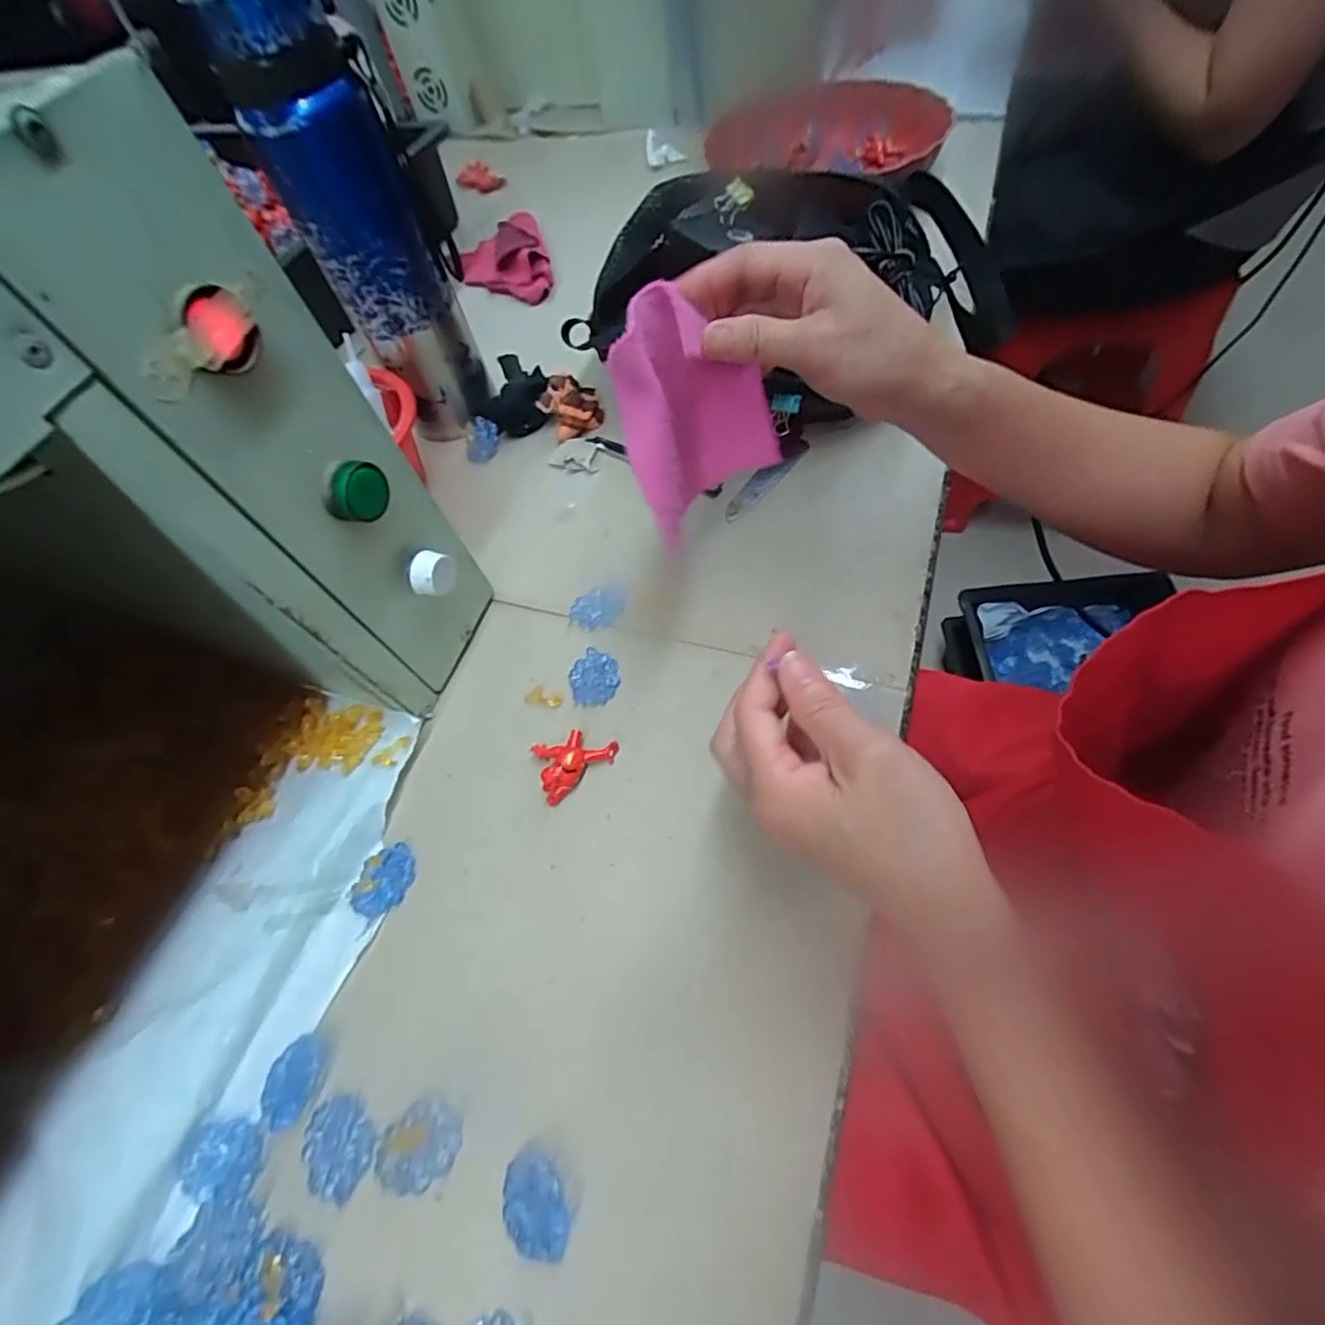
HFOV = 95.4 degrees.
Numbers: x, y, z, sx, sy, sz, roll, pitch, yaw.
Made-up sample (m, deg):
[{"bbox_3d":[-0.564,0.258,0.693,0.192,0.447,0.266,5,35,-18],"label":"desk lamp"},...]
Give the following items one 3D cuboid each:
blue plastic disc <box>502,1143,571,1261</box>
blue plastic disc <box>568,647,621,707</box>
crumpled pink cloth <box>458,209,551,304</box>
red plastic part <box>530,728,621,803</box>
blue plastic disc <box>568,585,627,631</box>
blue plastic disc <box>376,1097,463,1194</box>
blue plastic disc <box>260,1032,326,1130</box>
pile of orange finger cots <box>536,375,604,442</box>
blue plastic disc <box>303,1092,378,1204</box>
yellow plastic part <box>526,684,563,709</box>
[{"bbox_3d":[-0.052,0.225,0.251,0.030,0.008,0.036,-20,61,18],"label":"blue plastic disc"},{"bbox_3d":[-0.043,0.009,0.379,0.032,0.004,0.036,23,66,21],"label":"blue plastic disc"},{"bbox_3d":[-0.175,-0.437,0.659,0.099,0.039,0.150,-17,59,-3],"label":"crumpled pink cloth"},{"bbox_3d":[-0.049,0.056,0.349,0.047,0.015,0.036,-23,59,-5],"label":"red plastic part"},{"bbox_3d":[-0.043,-0.039,0.408,0.032,0.004,0.040,29,68,23],"label":"blue plastic disc"},{"bbox_3d":[-0.109,0.216,0.269,0.036,0.004,0.030,-32,60,-11],"label":"blue plastic disc"},{"bbox_3d":[-0.176,0.197,0.285,0.026,0.005,0.035,15,63,17],"label":"blue plastic disc"},{"bbox_3d":[-0.077,-0.215,0.503,0.048,0.032,0.050,-21,59,-4],"label":"pile of orange finger cots"},{"bbox_3d":[-0.147,0.219,0.273,0.036,0.004,0.032,38,71,26],"label":"blue plastic disc"},{"bbox_3d":[-0.074,0.021,0.377,0.026,0.006,0.011,14,63,16],"label":"yellow plastic part"}]

